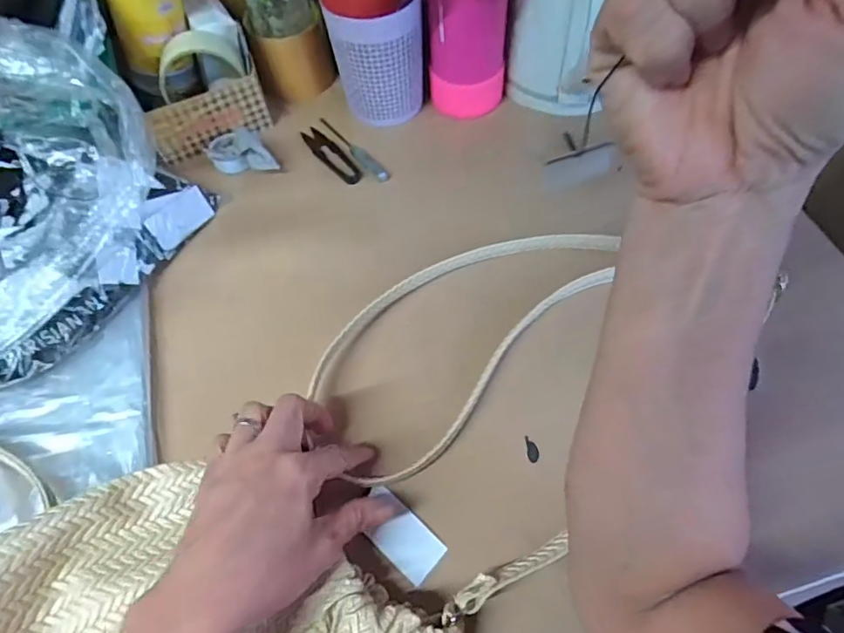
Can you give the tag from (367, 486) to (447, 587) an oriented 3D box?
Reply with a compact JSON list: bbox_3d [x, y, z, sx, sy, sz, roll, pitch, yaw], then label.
[{"bbox_3d":[-0.016,0.146,0.346,0.063,0.005,0.031,39,70,21],"label":"tag"}]

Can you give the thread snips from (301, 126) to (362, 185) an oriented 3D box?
[{"bbox_3d":[-0.093,-0.165,0.523,0.022,0.004,0.094,-37,66,-16],"label":"thread snips"}]

